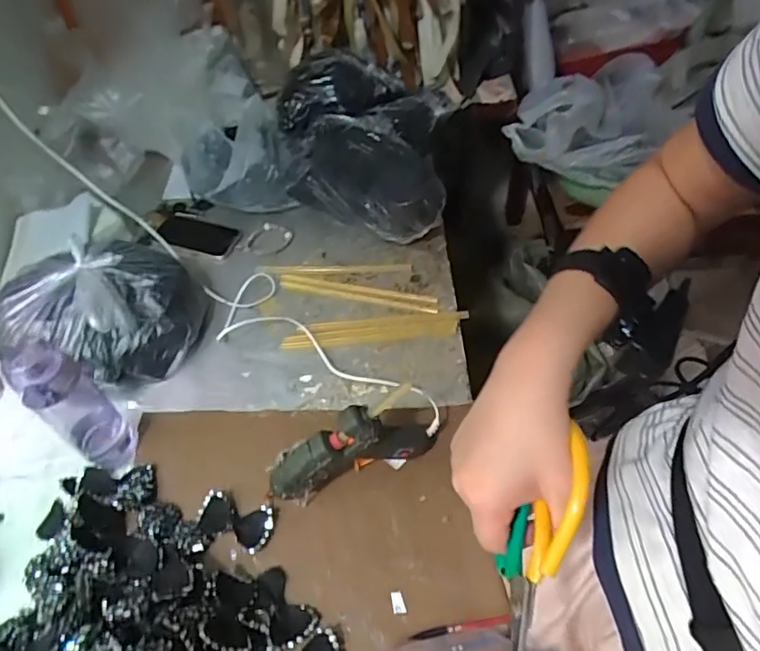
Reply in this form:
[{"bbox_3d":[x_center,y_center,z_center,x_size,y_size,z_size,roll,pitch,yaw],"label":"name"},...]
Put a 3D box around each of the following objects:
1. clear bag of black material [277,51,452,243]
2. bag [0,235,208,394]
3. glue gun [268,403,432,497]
[{"bbox_3d":[-0.035,-0.313,1.013,0.302,0.199,0.354,-1,51,3],"label":"clear bag of black material"},{"bbox_3d":[-0.418,-0.019,0.832,0.282,0.132,0.226,-37,57,-23],"label":"bag"},{"bbox_3d":[-0.033,0.149,0.669,0.210,0.139,0.047,-15,51,-8],"label":"glue gun"}]

